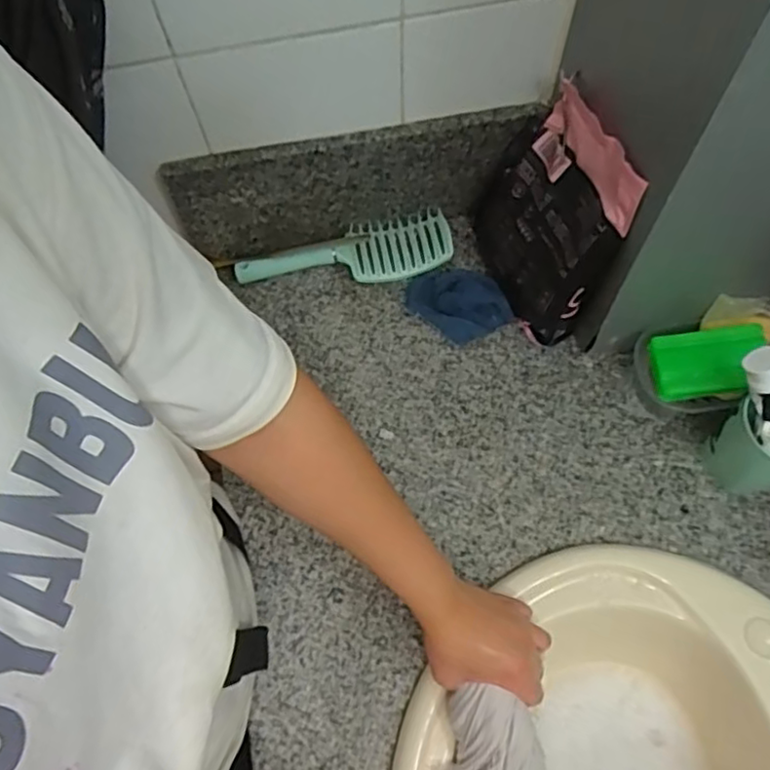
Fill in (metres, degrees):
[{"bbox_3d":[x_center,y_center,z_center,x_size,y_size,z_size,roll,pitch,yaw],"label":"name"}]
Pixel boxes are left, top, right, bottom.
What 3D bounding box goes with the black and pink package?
[{"bbox_3d":[0.157,-0.169,0.661,0.078,0.233,0.183,-18,65,-6],"label":"black and pink package"}]

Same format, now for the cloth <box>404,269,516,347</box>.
[{"bbox_3d":[0.086,-0.100,0.737,0.120,0.043,0.085,35,71,17],"label":"cloth"}]

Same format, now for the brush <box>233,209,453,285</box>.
[{"bbox_3d":[-0.044,-0.153,0.765,0.249,0.040,0.078,-11,65,-3],"label":"brush"}]

